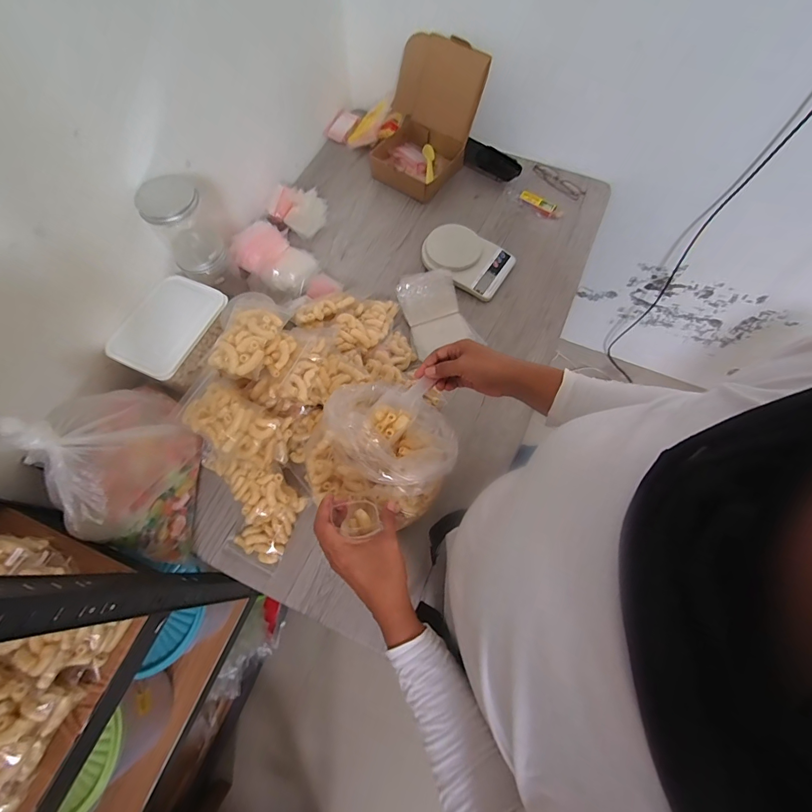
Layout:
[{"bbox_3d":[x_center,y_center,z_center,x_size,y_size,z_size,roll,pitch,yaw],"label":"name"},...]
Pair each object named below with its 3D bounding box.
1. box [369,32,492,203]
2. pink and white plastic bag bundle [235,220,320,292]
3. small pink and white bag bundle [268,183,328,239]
[{"bbox_3d":[0.040,-0.622,0.868,0.195,0.189,0.240,18,69,7],"label":"box"},{"bbox_3d":[-0.261,-0.302,0.812,0.162,0.043,0.127,25,70,9],"label":"pink and white plastic bag bundle"},{"bbox_3d":[-0.233,-0.420,0.857,0.111,0.066,0.080,26,70,10],"label":"small pink and white bag bundle"}]

